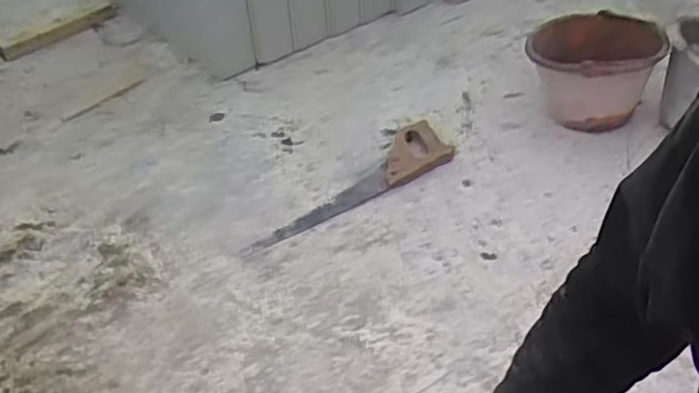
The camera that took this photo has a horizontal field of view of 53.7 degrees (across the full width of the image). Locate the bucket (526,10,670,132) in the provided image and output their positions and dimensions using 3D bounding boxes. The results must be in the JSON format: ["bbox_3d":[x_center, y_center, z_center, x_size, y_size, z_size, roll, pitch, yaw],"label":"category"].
[{"bbox_3d":[0.491,-0.283,1.429,0.211,0.178,0.259,-3,42,1],"label":"bucket"}]

